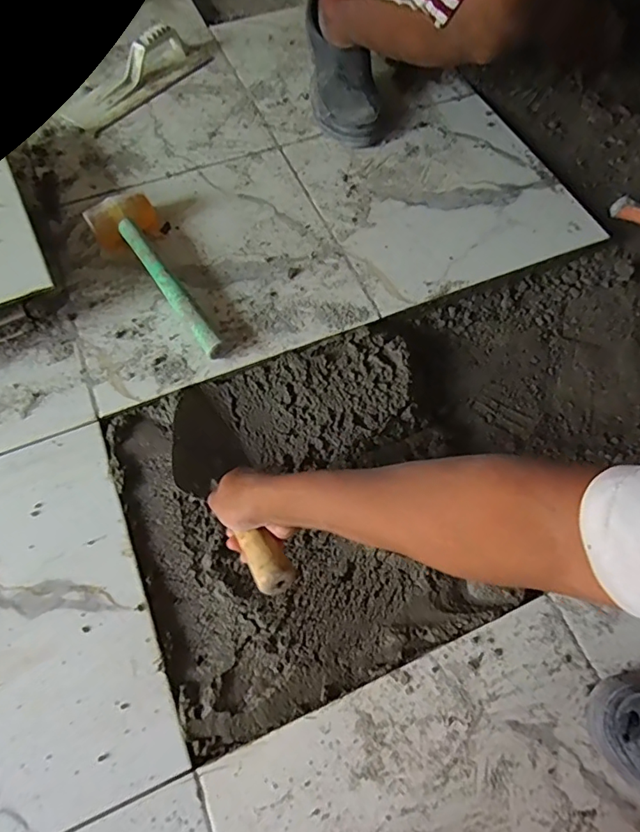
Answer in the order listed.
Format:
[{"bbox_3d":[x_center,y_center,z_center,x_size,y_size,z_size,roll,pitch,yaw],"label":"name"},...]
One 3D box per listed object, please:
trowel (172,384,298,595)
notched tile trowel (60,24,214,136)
[{"bbox_3d":[-0.108,0.073,0.550,0.081,0.057,0.307,-27,40,-14],"label":"trowel"},{"bbox_3d":[-0.330,-0.638,0.915,0.095,0.057,0.330,37,68,16],"label":"notched tile trowel"}]

